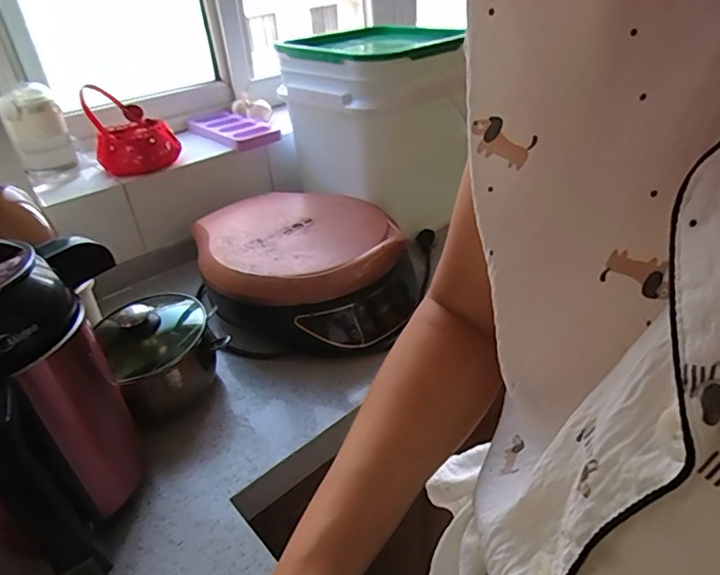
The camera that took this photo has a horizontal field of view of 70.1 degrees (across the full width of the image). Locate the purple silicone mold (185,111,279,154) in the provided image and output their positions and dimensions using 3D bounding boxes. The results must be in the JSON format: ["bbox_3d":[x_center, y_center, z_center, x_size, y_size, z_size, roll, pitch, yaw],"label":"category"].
[{"bbox_3d":[-0.286,-0.342,1.119,0.119,0.029,0.245,-27,39,-30],"label":"purple silicone mold"}]

